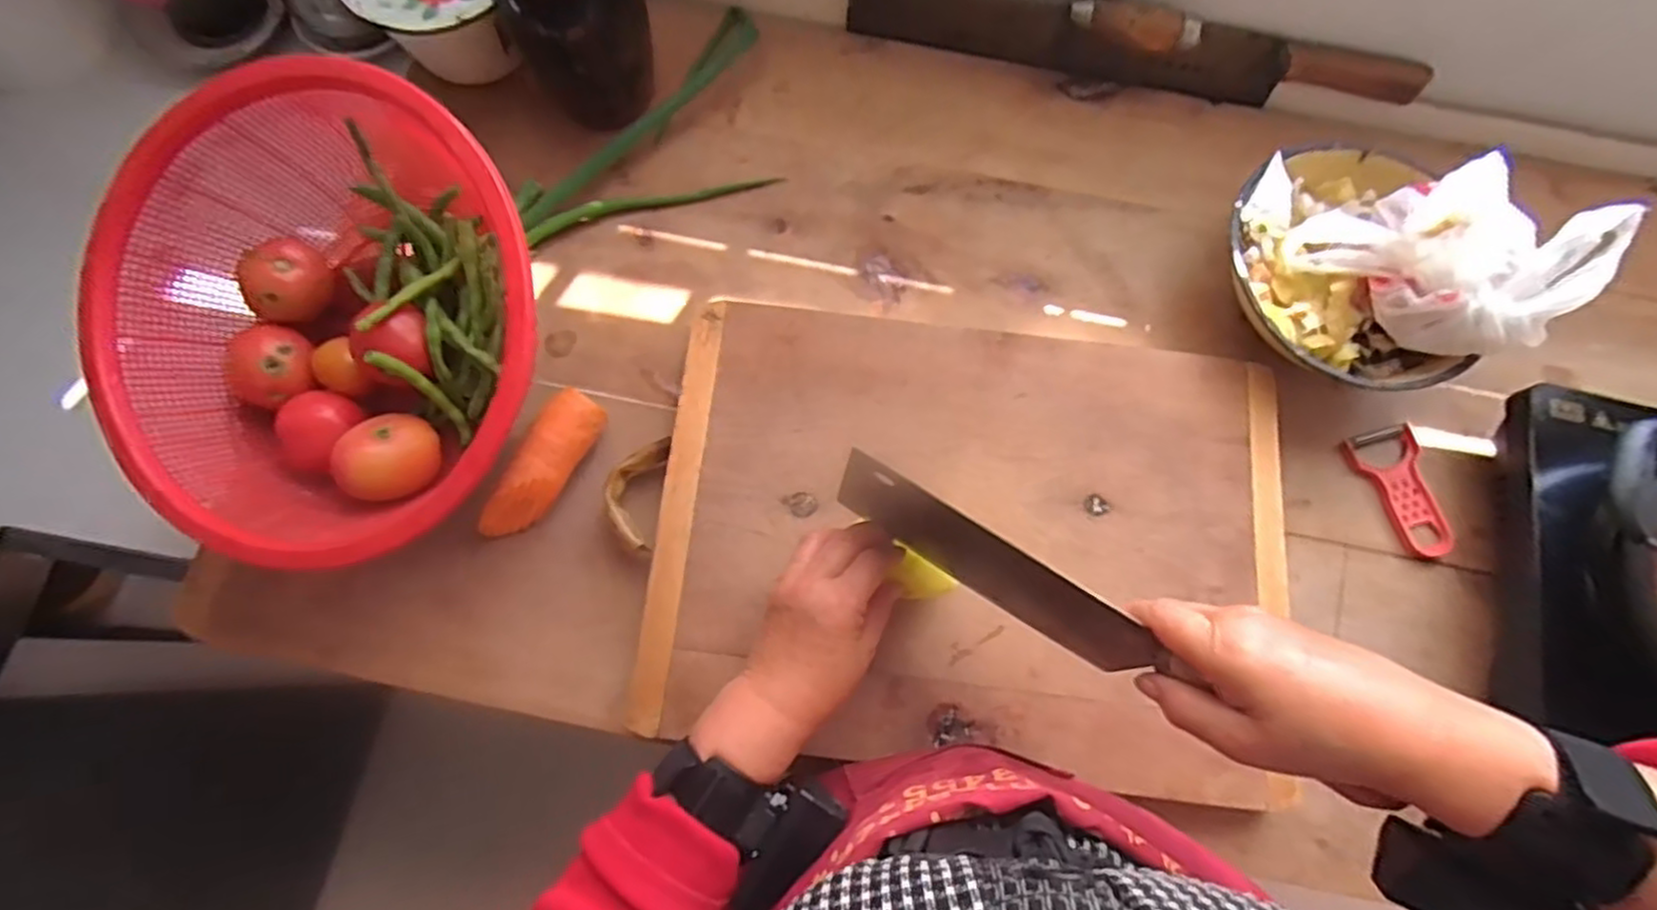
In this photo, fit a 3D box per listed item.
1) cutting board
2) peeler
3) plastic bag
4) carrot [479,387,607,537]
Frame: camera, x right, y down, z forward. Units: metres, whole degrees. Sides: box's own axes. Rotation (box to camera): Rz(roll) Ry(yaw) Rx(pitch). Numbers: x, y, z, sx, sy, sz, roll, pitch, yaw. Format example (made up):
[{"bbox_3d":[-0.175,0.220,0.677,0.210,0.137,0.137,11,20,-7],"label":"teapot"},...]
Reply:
[{"bbox_3d":[0.085,0.050,0.508,0.458,0.037,0.316,7,73,1],"label":"cutting board"},{"bbox_3d":[0.435,0.028,0.540,0.050,0.009,0.099,-13,74,-5],"label":"peeler"},{"bbox_3d":[0.426,-0.140,0.485,0.136,0.079,0.150,-33,77,-10],"label":"plastic bag"},{"bbox_3d":[-0.202,0.010,0.513,0.032,0.047,0.115,28,75,7],"label":"carrot"}]

